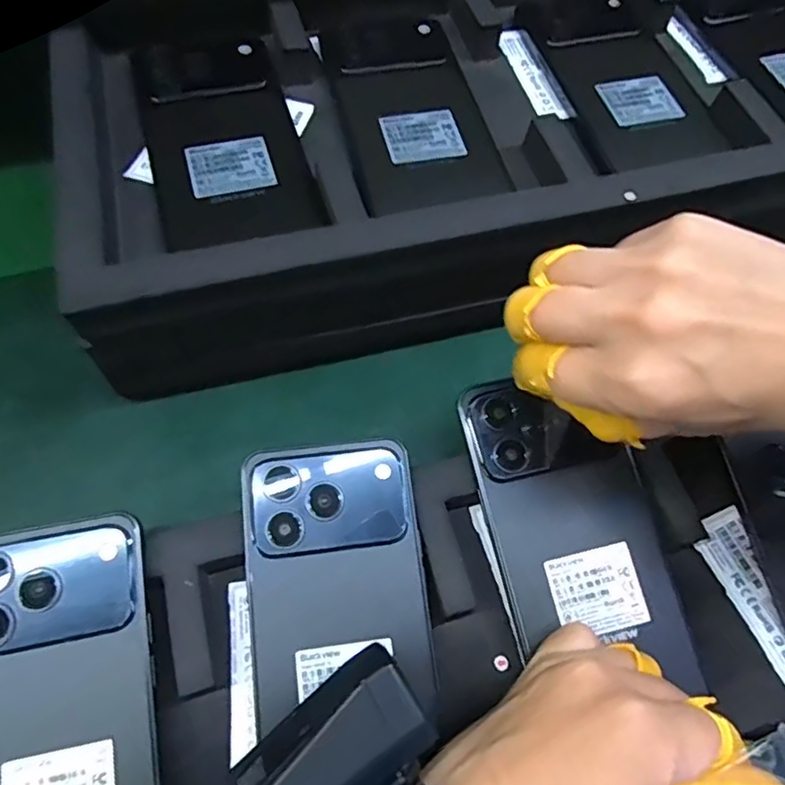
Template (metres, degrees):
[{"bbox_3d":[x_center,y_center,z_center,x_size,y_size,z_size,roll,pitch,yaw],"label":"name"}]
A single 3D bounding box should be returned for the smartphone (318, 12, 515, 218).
[{"bbox_3d":[0.009,-0.157,0.332,0.074,0.009,0.153,-11,63,-8],"label":"smartphone"}]

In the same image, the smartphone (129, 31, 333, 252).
[{"bbox_3d":[-0.088,-0.134,0.313,0.074,0.011,0.152,-15,65,-11],"label":"smartphone"}]

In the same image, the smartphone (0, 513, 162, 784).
[{"bbox_3d":[-0.131,0.133,0.236,0.075,0.008,0.159,-10,75,-10],"label":"smartphone"}]

